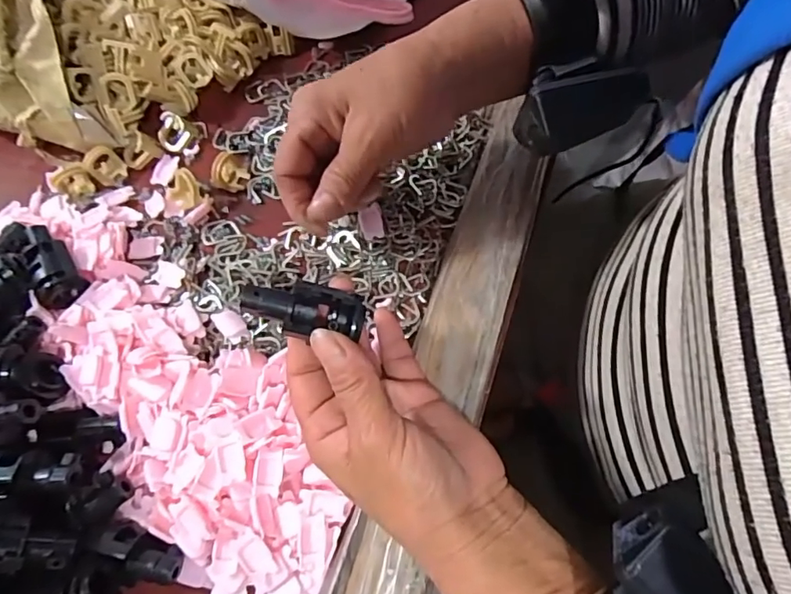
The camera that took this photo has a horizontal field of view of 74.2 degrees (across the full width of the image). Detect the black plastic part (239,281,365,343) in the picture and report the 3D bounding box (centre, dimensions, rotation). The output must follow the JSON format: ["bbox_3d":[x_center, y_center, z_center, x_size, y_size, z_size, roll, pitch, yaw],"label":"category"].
[{"bbox_3d":[-0.042,0.006,0.234,0.053,0.019,0.025,8,66,-16],"label":"black plastic part"}]

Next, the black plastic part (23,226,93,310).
[{"bbox_3d":[-0.201,-0.020,0.304,0.026,0.020,0.053,-35,70,-12],"label":"black plastic part"}]

